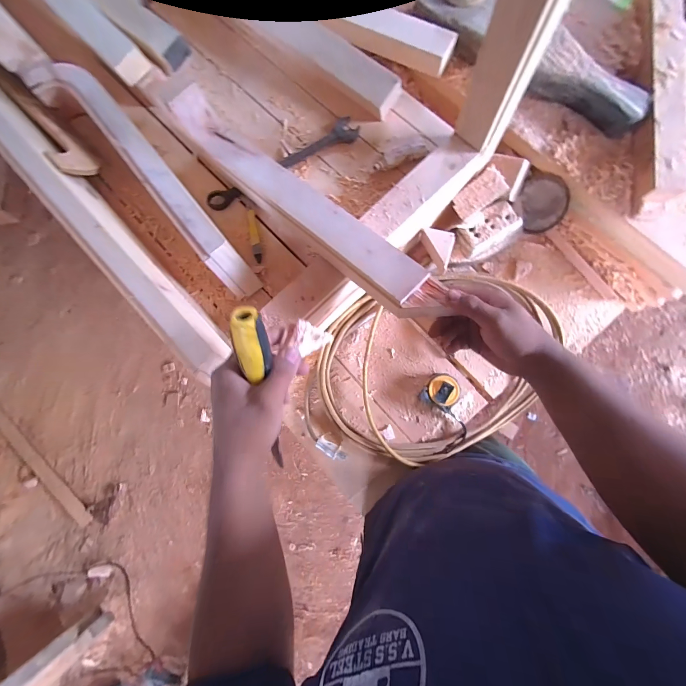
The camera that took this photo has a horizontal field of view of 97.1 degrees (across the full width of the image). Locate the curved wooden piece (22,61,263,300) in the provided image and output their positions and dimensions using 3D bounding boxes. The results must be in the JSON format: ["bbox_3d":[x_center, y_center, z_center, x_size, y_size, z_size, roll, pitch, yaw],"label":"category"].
[{"bbox_3d":[-0.346,-0.307,0.520,0.591,0.068,0.085,44,87,10],"label":"curved wooden piece"}]

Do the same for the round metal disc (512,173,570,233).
[{"bbox_3d":[0.357,-0.251,0.544,0.008,0.081,0.092,-26,94,-34],"label":"round metal disc"}]

